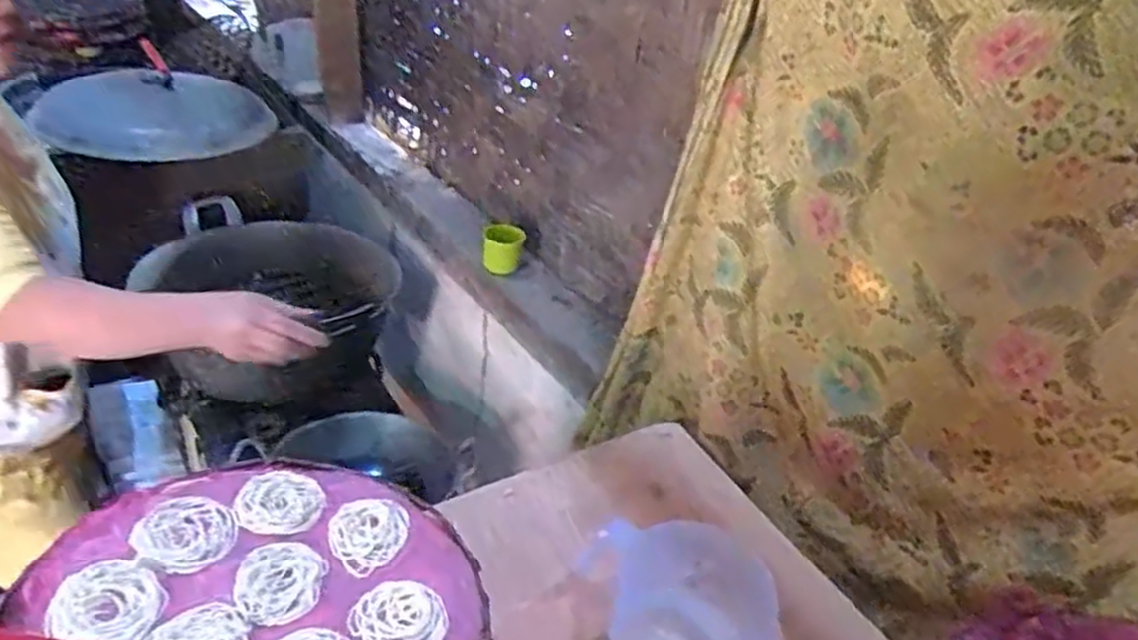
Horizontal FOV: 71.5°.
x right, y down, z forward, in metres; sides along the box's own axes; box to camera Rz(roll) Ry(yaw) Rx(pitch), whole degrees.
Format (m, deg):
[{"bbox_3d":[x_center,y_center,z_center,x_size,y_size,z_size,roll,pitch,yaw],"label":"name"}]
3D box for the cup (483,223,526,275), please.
[{"bbox_3d":[-0.127,-0.138,1.526,0.078,0.079,0.089,4,34,-6],"label":"cup"}]

